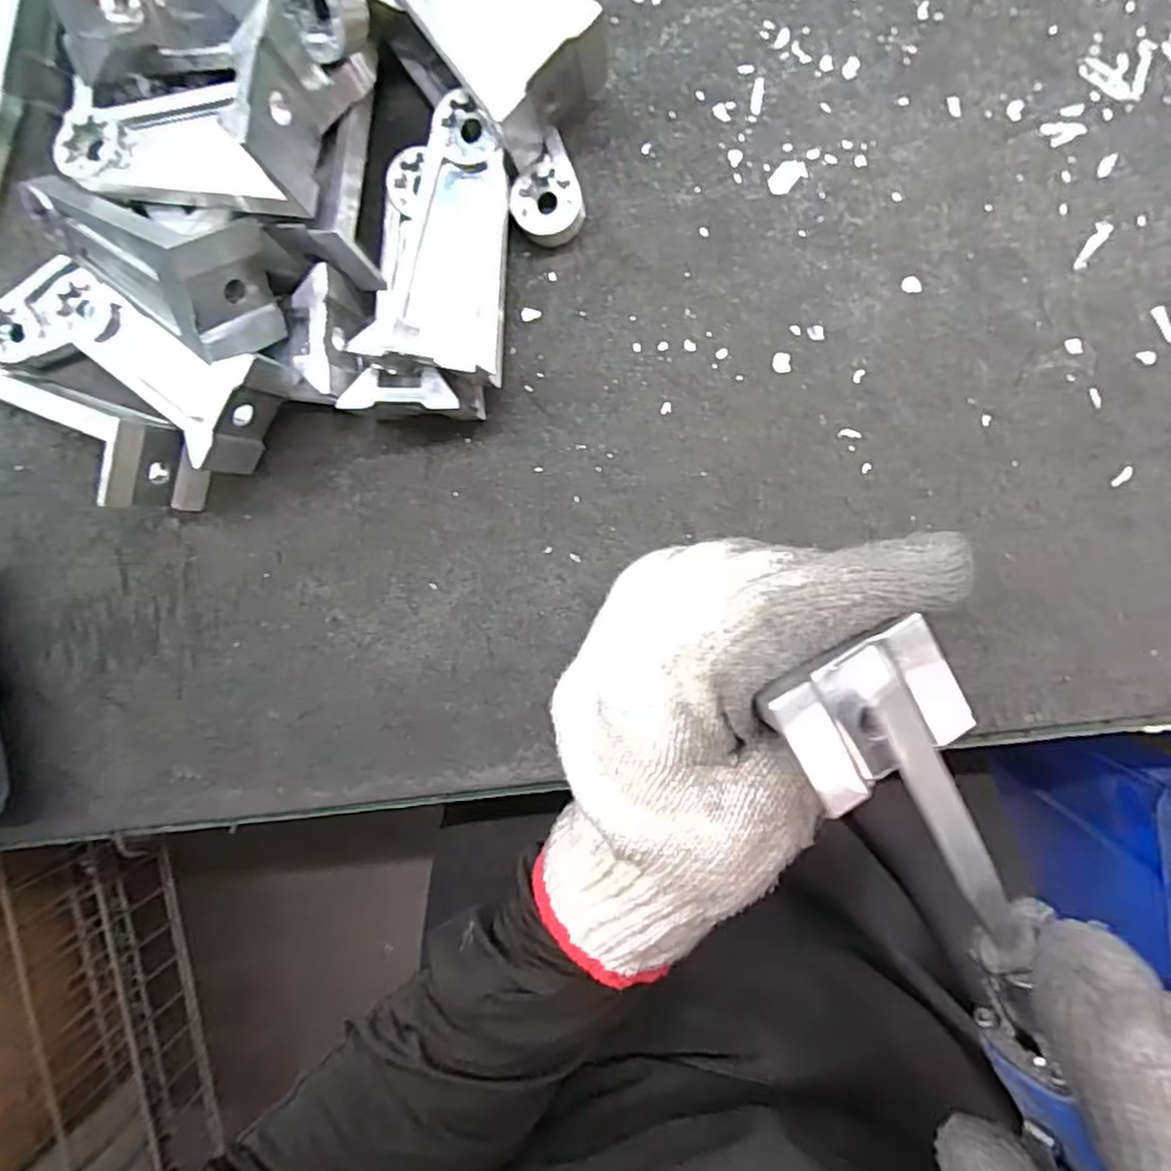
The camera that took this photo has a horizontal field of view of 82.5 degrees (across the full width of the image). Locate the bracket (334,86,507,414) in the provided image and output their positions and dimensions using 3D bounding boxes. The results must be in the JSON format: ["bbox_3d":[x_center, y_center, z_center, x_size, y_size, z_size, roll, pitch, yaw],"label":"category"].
[{"bbox_3d":[-0.052,-0.113,0.236,0.048,0.037,0.104,6,96,7],"label":"bracket"}]

